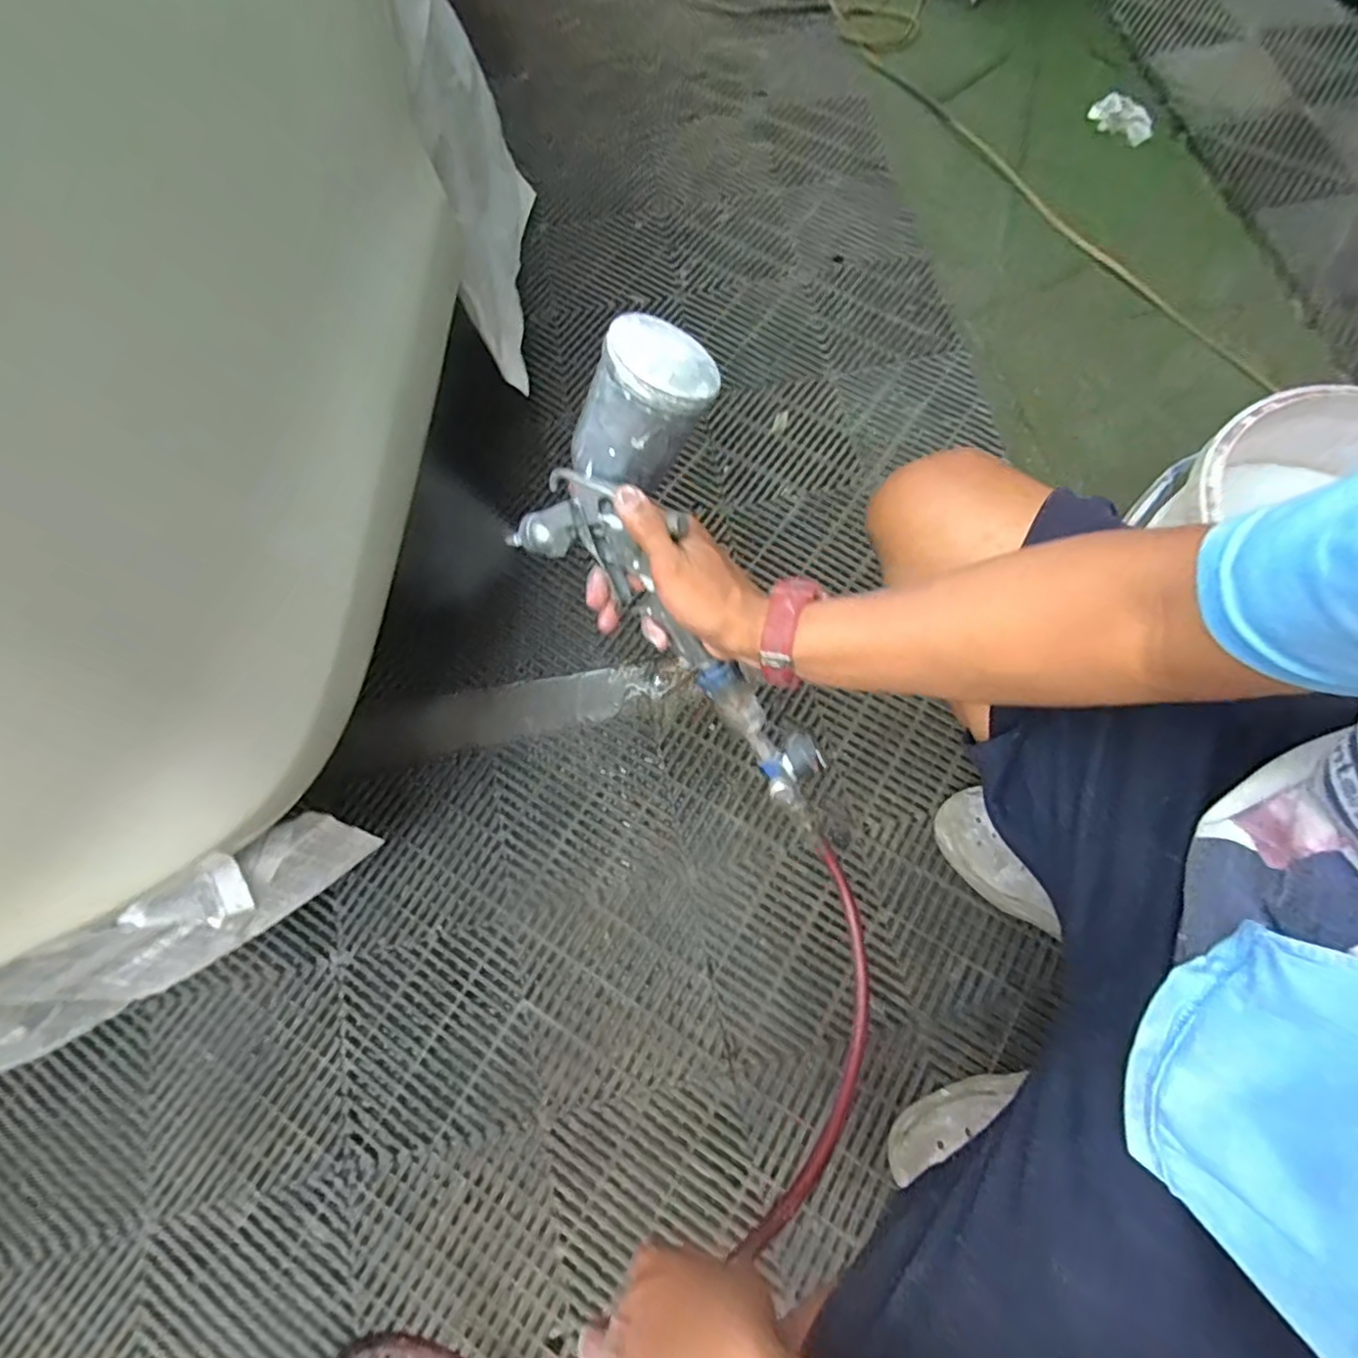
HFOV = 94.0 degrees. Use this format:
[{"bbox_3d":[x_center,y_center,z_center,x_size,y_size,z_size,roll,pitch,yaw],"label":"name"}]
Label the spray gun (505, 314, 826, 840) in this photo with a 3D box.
[{"bbox_3d":[0.011,-0.045,0.489,0.157,0.096,0.397,-30,109,-9],"label":"spray gun"}]

